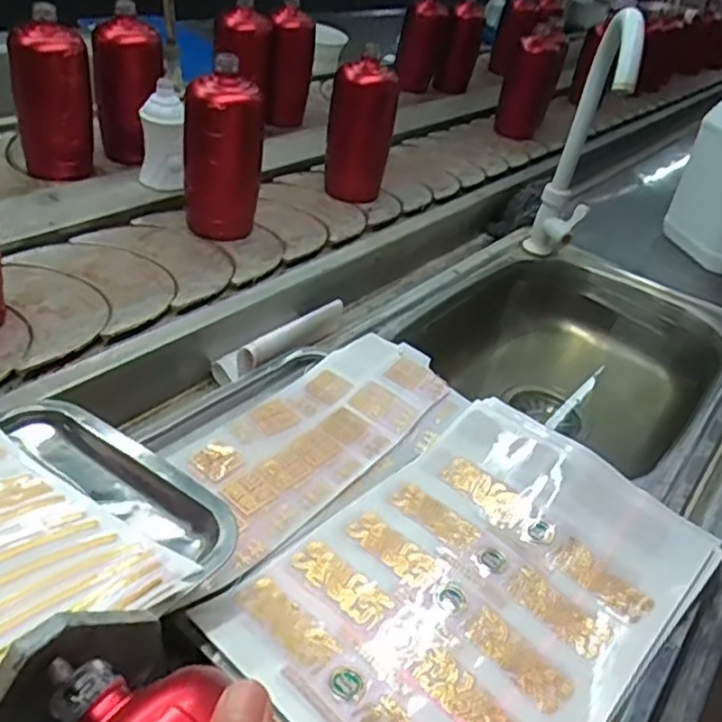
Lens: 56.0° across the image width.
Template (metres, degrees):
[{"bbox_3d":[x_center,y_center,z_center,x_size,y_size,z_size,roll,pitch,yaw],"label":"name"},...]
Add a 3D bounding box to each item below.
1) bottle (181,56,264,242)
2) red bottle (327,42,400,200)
[{"bbox_3d":[-0.152,-0.224,0.729,0.078,0.184,0.058,15,28,11],"label":"bottle"},{"bbox_3d":[-0.001,-0.301,0.874,0.086,0.179,0.064,2,47,-1],"label":"red bottle"}]

